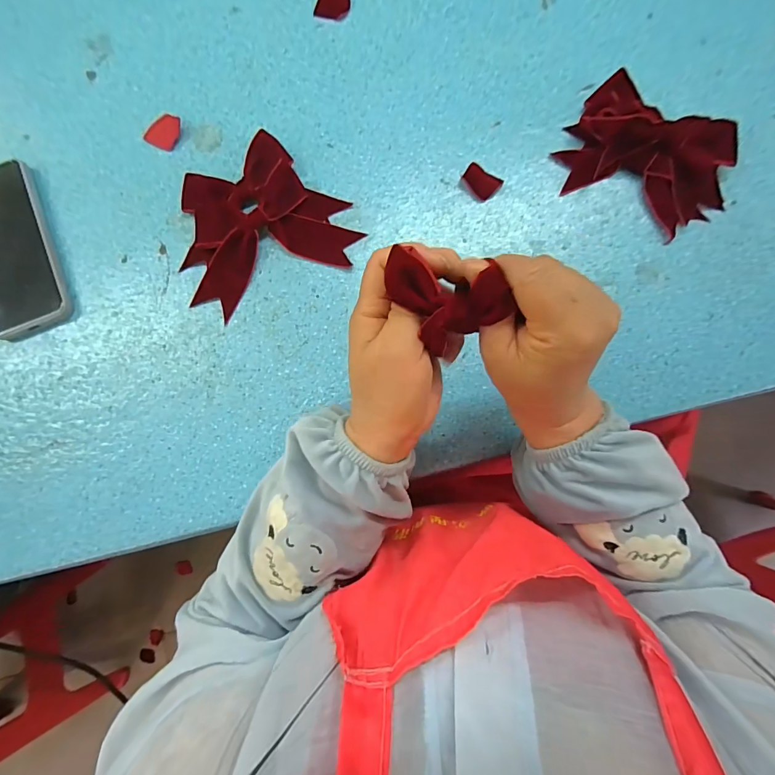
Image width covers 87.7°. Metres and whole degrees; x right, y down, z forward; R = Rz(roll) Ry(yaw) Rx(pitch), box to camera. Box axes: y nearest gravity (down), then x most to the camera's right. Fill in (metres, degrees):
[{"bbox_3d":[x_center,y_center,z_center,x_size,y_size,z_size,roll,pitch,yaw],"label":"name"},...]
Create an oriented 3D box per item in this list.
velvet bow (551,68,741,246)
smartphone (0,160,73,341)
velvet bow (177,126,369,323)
[{"bbox_3d":[0.238,-0.210,0.357,0.150,0.036,0.114,28,87,4],"label":"velvet bow"},{"bbox_3d":[-0.365,-0.134,0.391,0.078,0.016,0.167,-20,85,1],"label":"smartphone"},{"bbox_3d":[-0.121,-0.154,0.375,0.157,0.022,0.129,-24,85,0],"label":"velvet bow"}]

